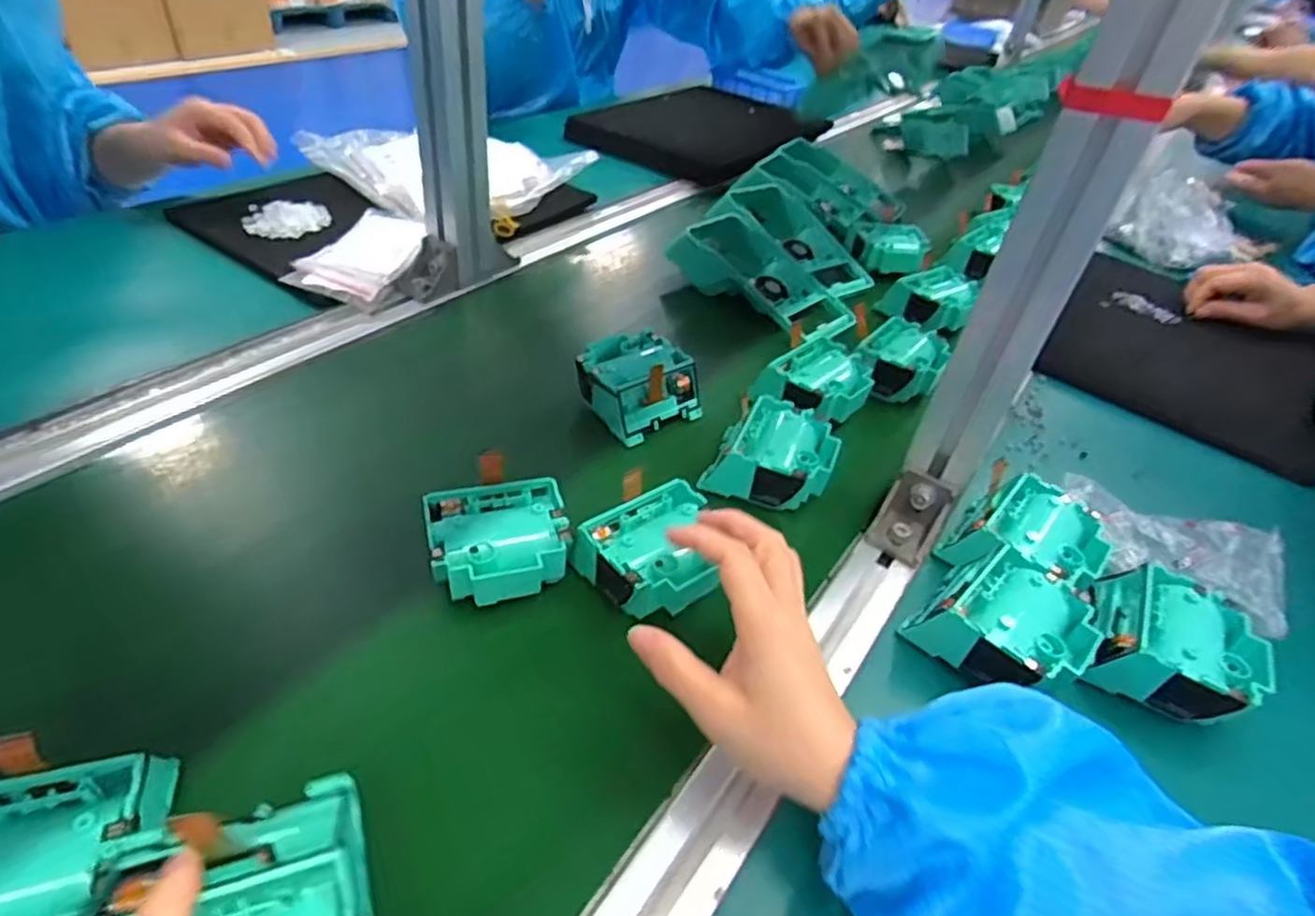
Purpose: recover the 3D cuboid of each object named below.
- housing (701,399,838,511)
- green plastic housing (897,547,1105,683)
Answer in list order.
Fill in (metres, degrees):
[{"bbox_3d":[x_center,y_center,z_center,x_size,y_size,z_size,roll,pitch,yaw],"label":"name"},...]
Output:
[{"bbox_3d":[0.081,-0.002,0.481,0.072,0.034,0.074,22,43,19],"label":"housing"},{"bbox_3d":[0.185,0.090,0.388,0.071,0.038,0.080,-29,51,-34],"label":"green plastic housing"}]

